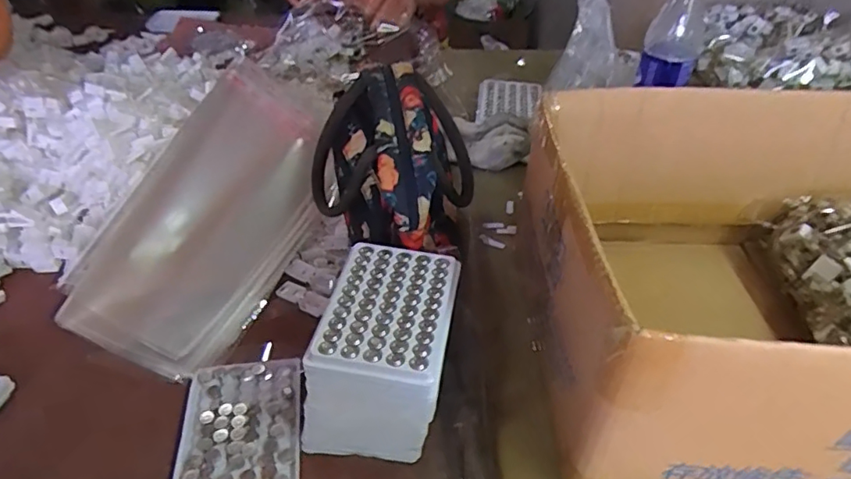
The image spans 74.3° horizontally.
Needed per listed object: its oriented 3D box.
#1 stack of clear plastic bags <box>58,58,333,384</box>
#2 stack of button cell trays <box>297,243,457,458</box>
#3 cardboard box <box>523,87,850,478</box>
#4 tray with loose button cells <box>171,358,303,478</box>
[{"bbox_3d":[-0.221,-0.054,0.628,0.199,0.048,0.402,17,56,8],"label":"stack of clear plastic bags"},{"bbox_3d":[-0.031,0.089,0.451,0.101,0.108,0.127,8,40,7],"label":"stack of button cell trays"},{"bbox_3d":[0.285,0.026,0.434,0.390,0.163,0.298,0,40,-2],"label":"cardboard box"},{"bbox_3d":[-0.150,0.154,0.458,0.094,0.008,0.122,-5,40,-8],"label":"tray with loose button cells"}]

